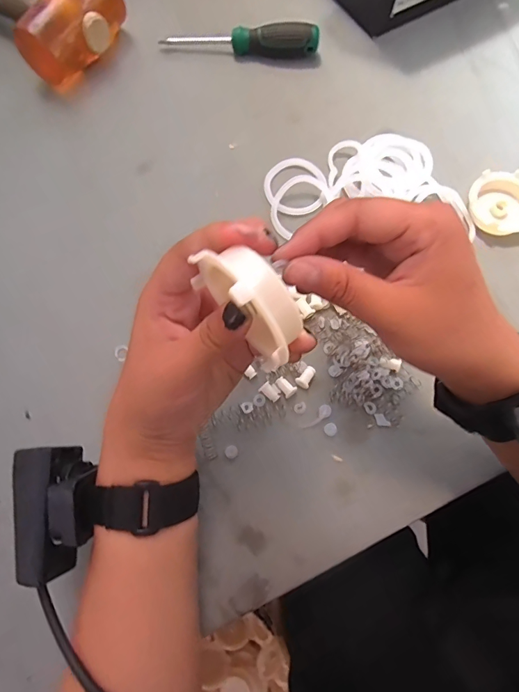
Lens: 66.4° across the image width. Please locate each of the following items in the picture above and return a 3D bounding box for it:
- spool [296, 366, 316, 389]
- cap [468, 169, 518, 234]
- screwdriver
[{"bbox_3d":[0.036,0.024,0.307,0.011,0.007,0.019,30,75,8],"label":"spool"},{"bbox_3d":[0.214,-0.126,0.348,0.057,0.017,0.058,-43,78,-12],"label":"cap"},{"bbox_3d":[-0.019,-0.311,0.401,0.156,0.027,0.021,5,73,1],"label":"screwdriver"}]

